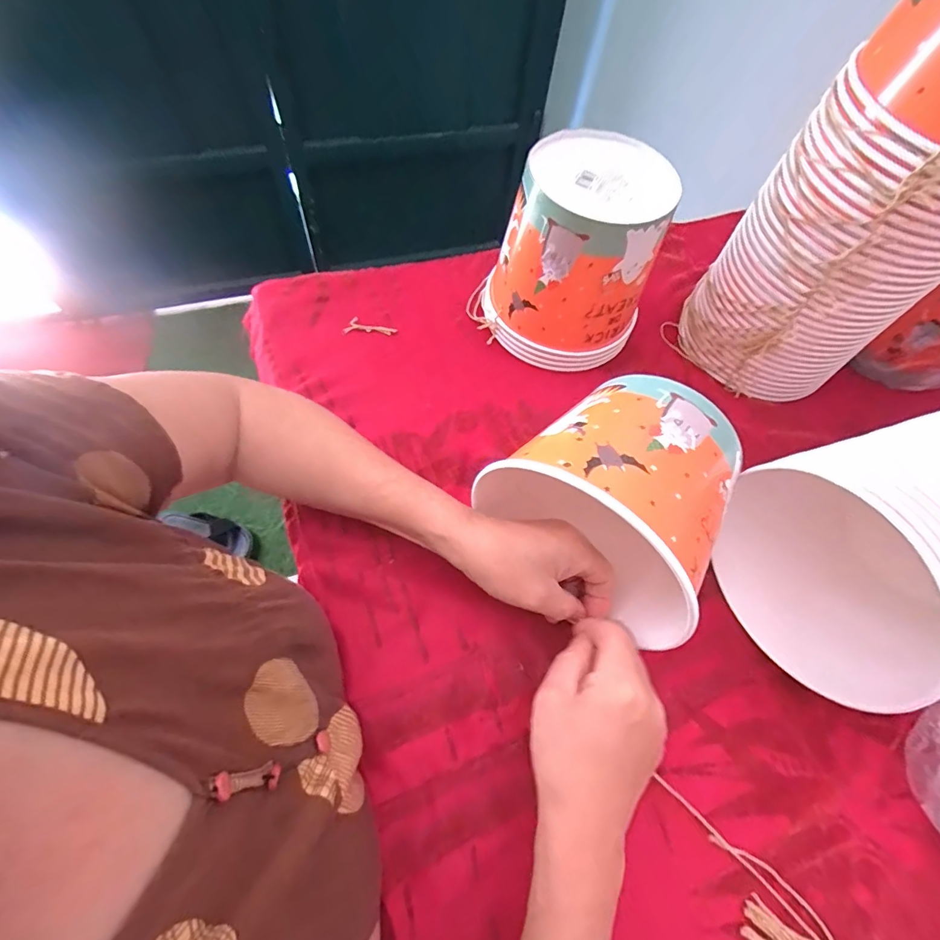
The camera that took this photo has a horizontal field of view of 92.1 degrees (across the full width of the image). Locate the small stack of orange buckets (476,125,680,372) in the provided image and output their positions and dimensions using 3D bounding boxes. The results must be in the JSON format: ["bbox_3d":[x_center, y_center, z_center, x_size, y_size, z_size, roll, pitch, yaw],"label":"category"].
[{"bbox_3d":[0.096,-0.207,0.447,0.161,0.155,0.134,19,64,6],"label":"small stack of orange buckets"}]

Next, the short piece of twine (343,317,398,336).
[{"bbox_3d":[-0.106,-0.153,0.485,0.055,0.004,0.017,4,63,-2],"label":"short piece of twine"}]

